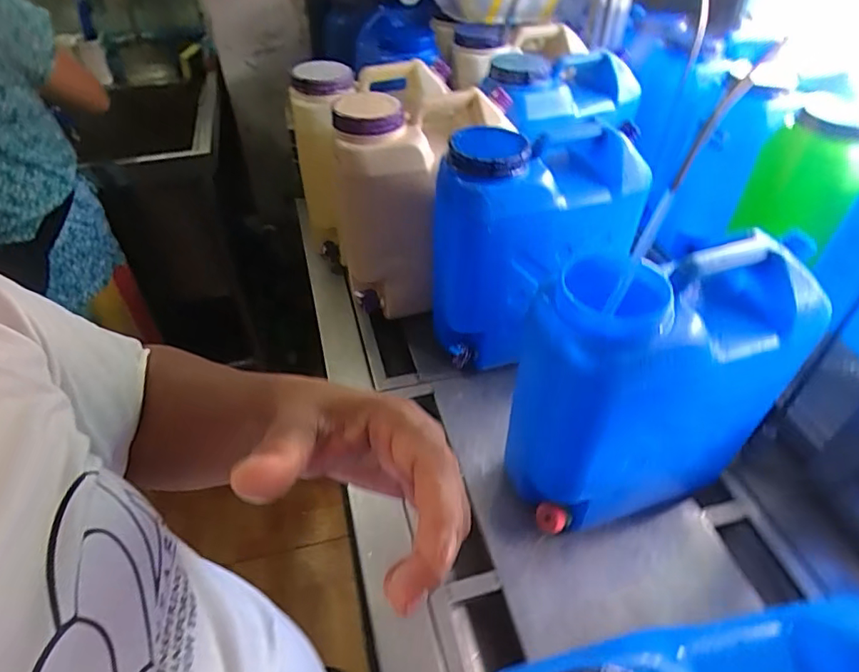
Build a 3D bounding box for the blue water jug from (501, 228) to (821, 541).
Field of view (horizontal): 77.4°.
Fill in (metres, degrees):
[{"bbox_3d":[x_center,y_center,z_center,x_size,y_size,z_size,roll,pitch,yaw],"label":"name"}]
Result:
[{"bbox_3d":[0.281,0.079,0.696,0.301,0.395,0.166,-17,46,-16],"label":"blue water jug"}]

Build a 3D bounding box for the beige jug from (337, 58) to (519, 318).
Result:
[{"bbox_3d":[-0.025,-0.248,1.029,0.202,0.382,0.253,23,49,23],"label":"beige jug"}]

